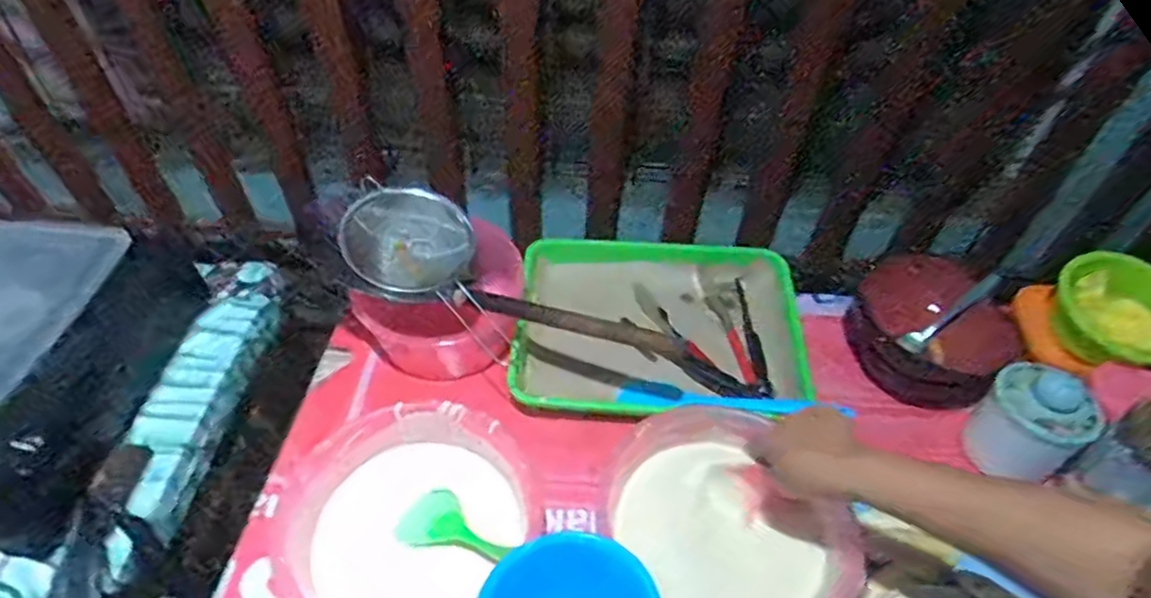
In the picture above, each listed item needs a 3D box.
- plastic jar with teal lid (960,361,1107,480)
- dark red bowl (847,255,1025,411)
[{"bbox_3d":[0.474,0.130,0.690,0.093,0.083,0.099,1,49,-1],"label":"plastic jar with teal lid"},{"bbox_3d":[0.418,0.034,0.783,0.170,0.092,0.143,31,55,23],"label":"dark red bowl"}]

